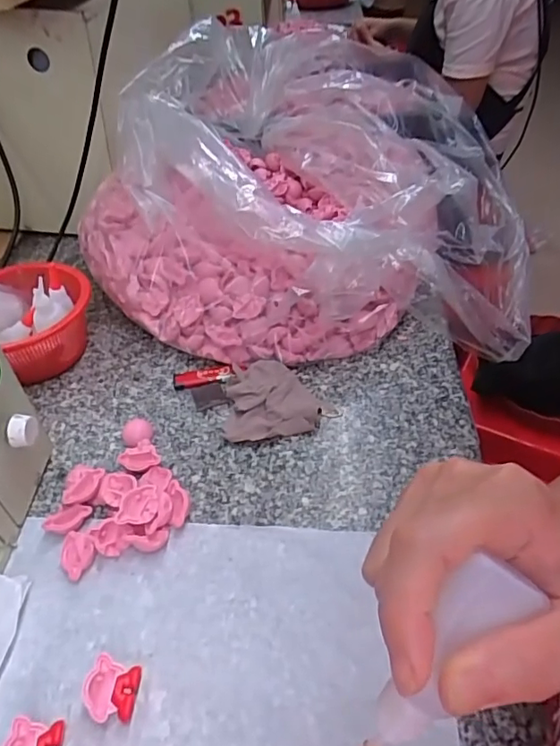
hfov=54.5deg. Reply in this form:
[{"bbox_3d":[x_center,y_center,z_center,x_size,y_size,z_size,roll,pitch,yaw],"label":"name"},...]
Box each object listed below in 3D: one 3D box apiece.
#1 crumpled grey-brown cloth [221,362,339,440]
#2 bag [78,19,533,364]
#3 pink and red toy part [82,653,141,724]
[{"bbox_3d":[0.000,0.026,0.526,0.103,0.026,0.088,0,43,4],"label":"crumpled grey-brown cloth"},{"bbox_3d":[0.074,-0.281,0.714,0.478,0.244,0.618,8,44,11],"label":"bag"},{"bbox_3d":[-0.108,0.206,0.351,0.032,0.017,0.035,8,44,11],"label":"pink and red toy part"}]

